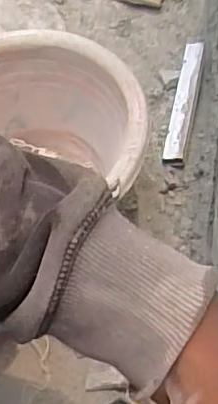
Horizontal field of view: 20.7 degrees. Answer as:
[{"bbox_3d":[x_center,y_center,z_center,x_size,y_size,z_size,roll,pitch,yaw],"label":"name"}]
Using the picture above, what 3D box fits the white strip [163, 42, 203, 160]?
[{"bbox_3d":[0.097,-0.134,0.775,0.026,0.012,0.196,10,58,8],"label":"white strip"}]

